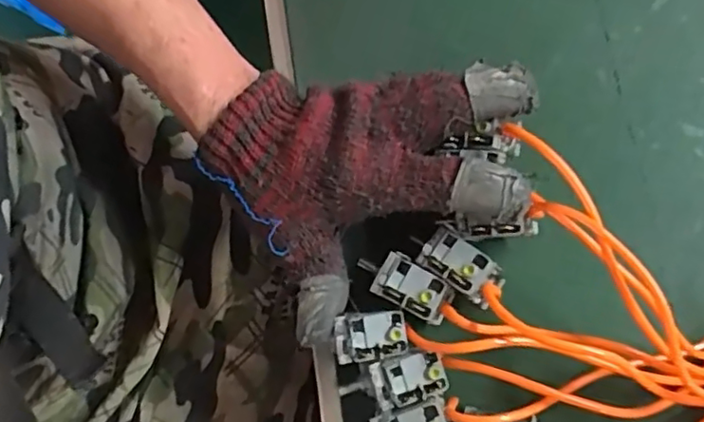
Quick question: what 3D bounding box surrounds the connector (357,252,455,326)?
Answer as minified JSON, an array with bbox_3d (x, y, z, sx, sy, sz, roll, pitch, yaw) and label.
[{"bbox_3d":[0.028,0.038,0.325,0.051,0.013,0.024,31,81,8],"label":"connector"}]

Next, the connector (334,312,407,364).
[{"bbox_3d":[0.010,0.067,0.321,0.036,0.010,0.025,-3,79,2],"label":"connector"}]

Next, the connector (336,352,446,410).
[{"bbox_3d":[0.020,0.090,0.320,0.056,0.017,0.024,-17,74,16],"label":"connector"}]

